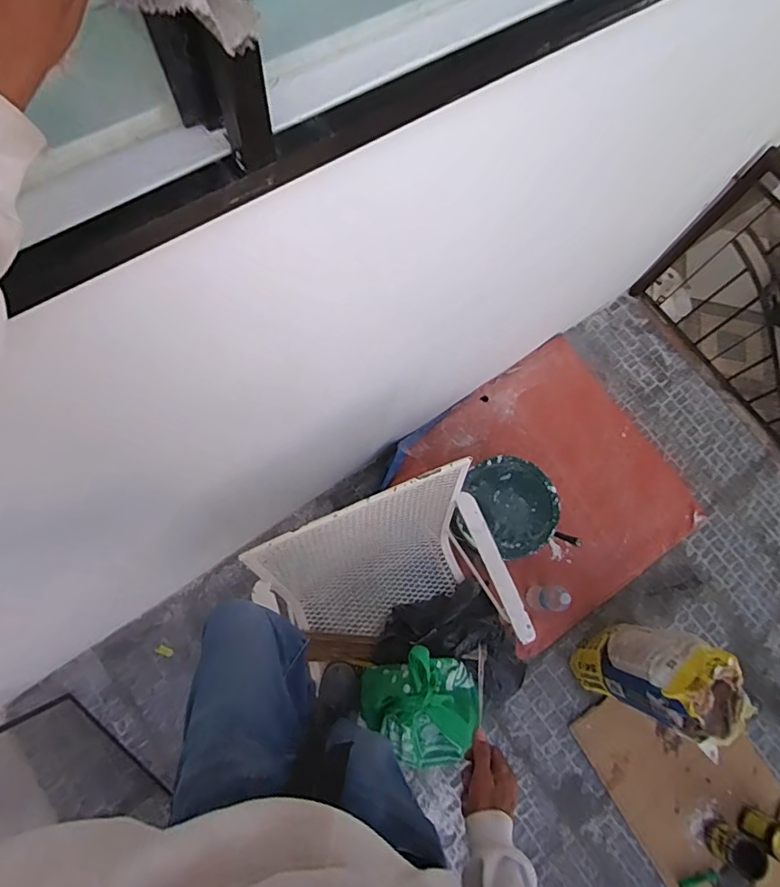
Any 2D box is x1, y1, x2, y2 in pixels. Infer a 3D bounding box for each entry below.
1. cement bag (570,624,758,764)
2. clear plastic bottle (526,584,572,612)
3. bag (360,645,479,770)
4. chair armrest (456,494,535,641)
[{"bbox_3d":[0.751,0.676,1.437,0.207,0.536,0.235,-29,79,-13],"label":"cement bag"},{"bbox_3d":[0.509,0.495,1.611,0.072,0.209,0.078,1,74,-5],"label":"clear plastic bottle"},{"bbox_3d":[0.067,0.609,1.159,0.255,0.201,0.244,29,73,3],"label":"bag"},{"bbox_3d":[0.261,0.305,1.248,0.045,0.049,0.387,-20,77,-11],"label":"chair armrest"}]

